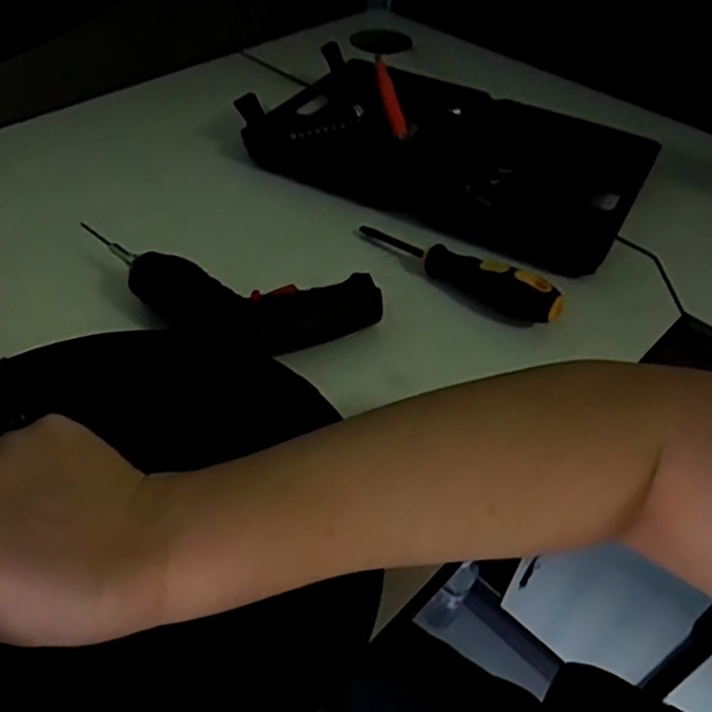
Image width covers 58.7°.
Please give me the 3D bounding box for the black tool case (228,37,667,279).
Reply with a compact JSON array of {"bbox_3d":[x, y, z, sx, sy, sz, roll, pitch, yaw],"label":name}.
[{"bbox_3d":[0.082,-0.194,0.597,0.354,0.044,0.217,26,50,20],"label":"black tool case"}]

